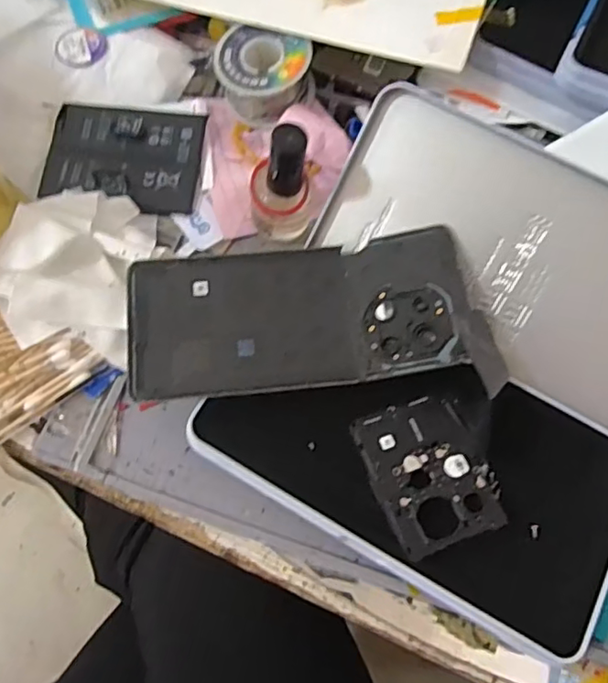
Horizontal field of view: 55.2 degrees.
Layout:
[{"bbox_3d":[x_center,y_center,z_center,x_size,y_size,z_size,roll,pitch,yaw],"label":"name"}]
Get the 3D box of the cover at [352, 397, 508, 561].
[{"bbox_3d":[0.056,0.057,0.258,0.052,0.009,0.062,-19,71,-10],"label":"cover"}]

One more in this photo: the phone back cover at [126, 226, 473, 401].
[{"bbox_3d":[-0.003,-0.014,0.275,0.155,0.012,0.070,-6,69,-2],"label":"phone back cover"}]

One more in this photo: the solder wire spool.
[{"bbox_3d":[-0.024,-0.152,0.334,0.054,0.027,0.043,17,69,4],"label":"solder wire spool"}]

